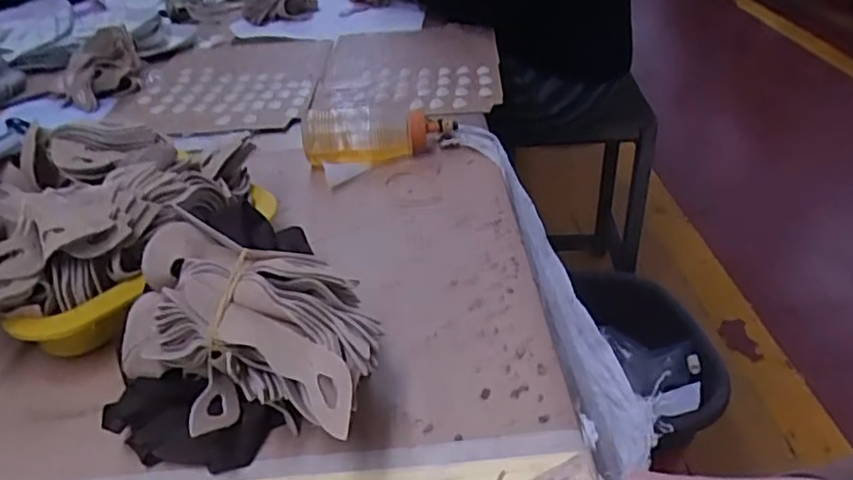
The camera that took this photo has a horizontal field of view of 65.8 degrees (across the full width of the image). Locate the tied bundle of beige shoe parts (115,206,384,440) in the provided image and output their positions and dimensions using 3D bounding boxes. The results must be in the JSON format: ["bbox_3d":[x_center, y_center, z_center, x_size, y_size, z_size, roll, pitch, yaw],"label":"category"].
[{"bbox_3d":[-0.098,0.046,0.351,0.149,0.058,0.095,8,37,15],"label":"tied bundle of beige shoe parts"}]

